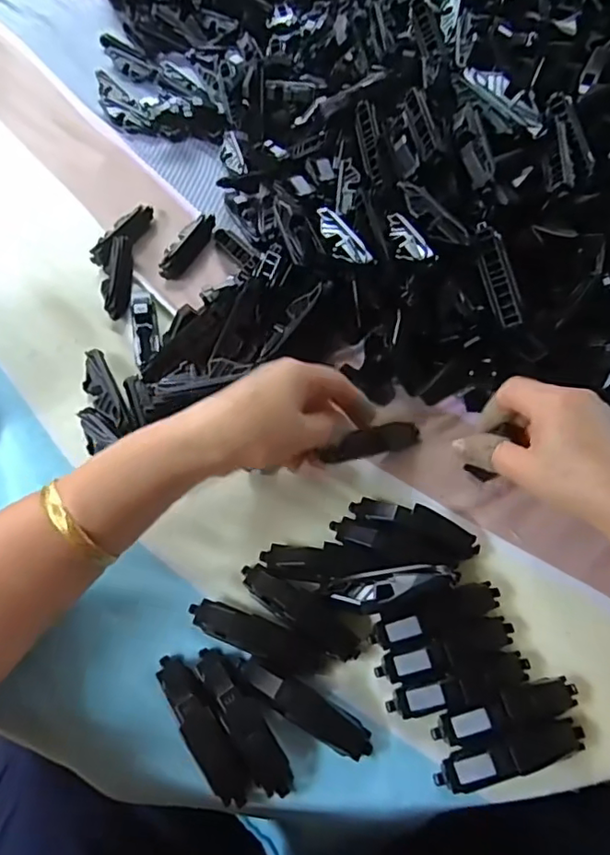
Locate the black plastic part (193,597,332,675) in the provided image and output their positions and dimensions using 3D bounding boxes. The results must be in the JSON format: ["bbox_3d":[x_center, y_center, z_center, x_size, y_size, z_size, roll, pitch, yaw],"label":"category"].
[{"bbox_3d":[-0.027,0.119,0.322,0.082,0.018,0.019,20,61,10],"label":"black plastic part"}]

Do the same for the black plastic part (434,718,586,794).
[{"bbox_3d":[0.107,0.168,0.292,0.079,0.017,0.020,-13,61,-9],"label":"black plastic part"}]

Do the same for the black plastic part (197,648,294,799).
[{"bbox_3d":[-0.033,0.154,0.300,0.018,0.022,0.081,-30,65,-18],"label":"black plastic part"}]

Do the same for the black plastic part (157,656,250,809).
[{"bbox_3d":[-0.055,0.157,0.297,0.019,0.024,0.080,-30,65,-18],"label":"black plastic part"}]

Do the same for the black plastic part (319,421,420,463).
[{"bbox_3d":[0.046,0.009,0.377,0.077,0.016,0.015,-15,60,-26],"label":"black plastic part"}]

